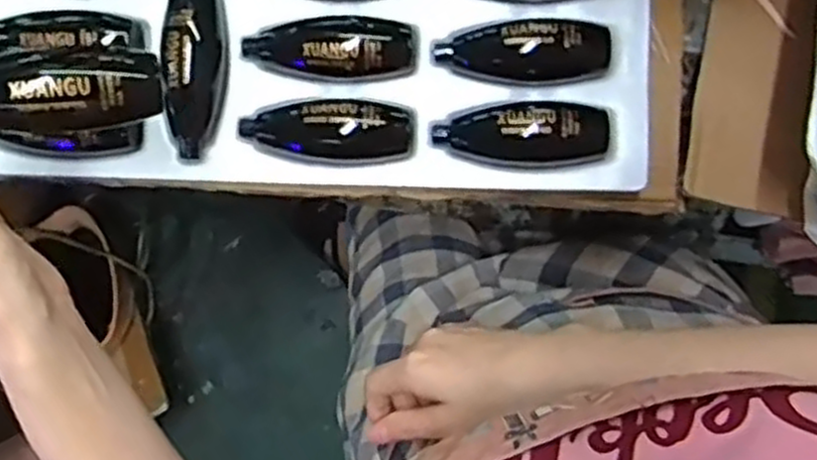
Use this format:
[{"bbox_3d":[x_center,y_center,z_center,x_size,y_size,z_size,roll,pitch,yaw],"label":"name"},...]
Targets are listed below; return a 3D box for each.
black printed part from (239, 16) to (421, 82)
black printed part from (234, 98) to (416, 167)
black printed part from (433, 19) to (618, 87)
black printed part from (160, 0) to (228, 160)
[{"bbox_3d":[-0.047,-0.112,0.481,0.106,0.023,0.038,-1,80,-2],"label":"black printed part"},{"bbox_3d":[-0.049,-0.059,0.479,0.104,0.024,0.040,1,99,2],"label":"black printed part"},{"bbox_3d":[0.069,-0.108,0.475,0.100,0.031,0.039,-7,80,-3],"label":"black printed part"},{"bbox_3d":[-0.131,-0.097,0.480,0.036,0.026,0.100,1,80,-1],"label":"black printed part"}]

